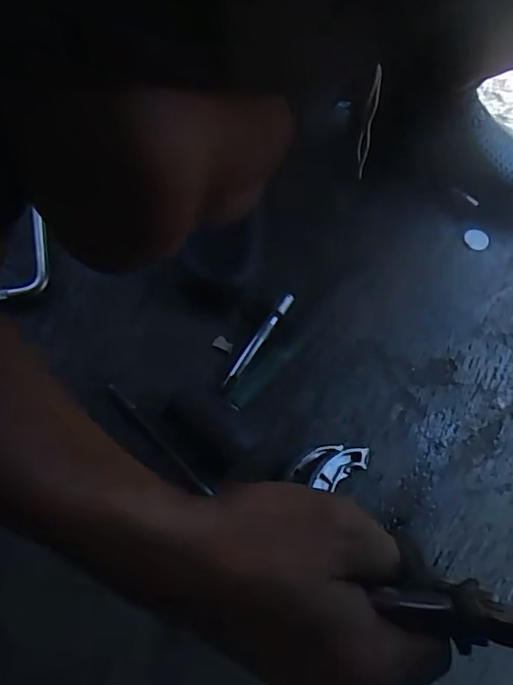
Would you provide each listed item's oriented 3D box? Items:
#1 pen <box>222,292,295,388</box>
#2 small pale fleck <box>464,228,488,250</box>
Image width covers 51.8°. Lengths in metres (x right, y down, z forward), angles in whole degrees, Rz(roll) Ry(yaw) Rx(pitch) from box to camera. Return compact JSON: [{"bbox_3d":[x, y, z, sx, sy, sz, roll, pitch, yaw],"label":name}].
[{"bbox_3d":[0.002,-0.004,0.559,0.014,0.013,0.119,33,69,11],"label":"pen"},{"bbox_3d":[0.262,-0.123,0.629,0.029,0.006,0.022,42,71,14],"label":"small pale fleck"}]

